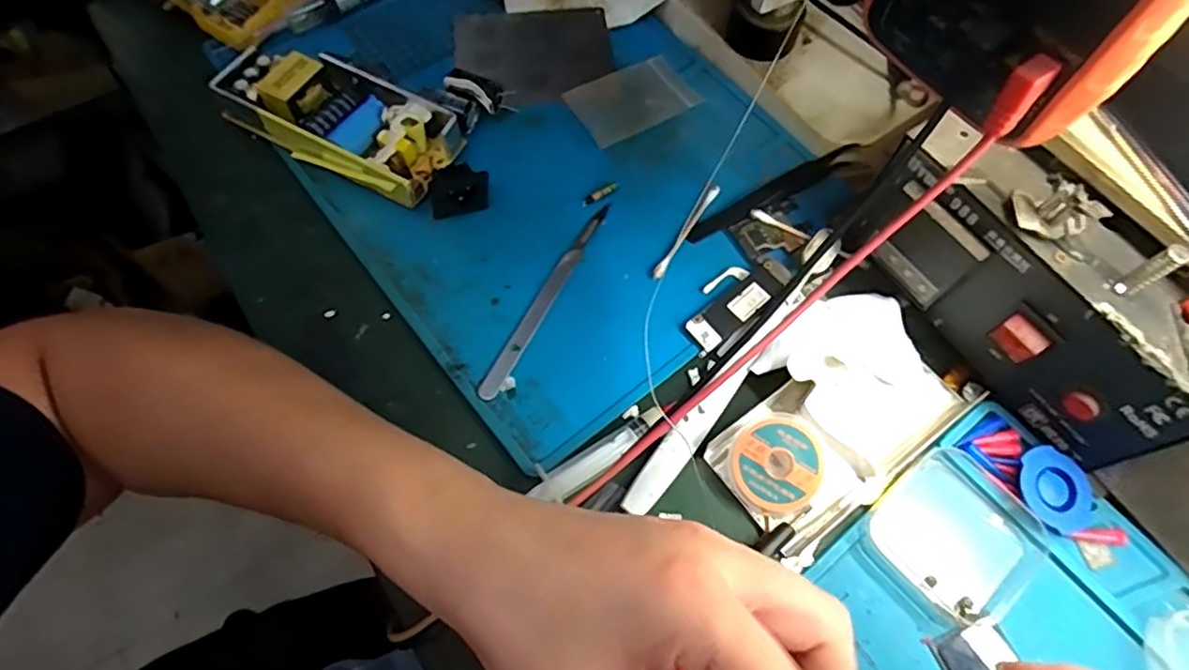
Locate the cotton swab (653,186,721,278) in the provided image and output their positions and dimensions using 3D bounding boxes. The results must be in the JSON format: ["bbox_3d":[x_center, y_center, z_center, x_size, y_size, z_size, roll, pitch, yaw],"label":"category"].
[{"bbox_3d":[0.051,-0.057,0.355,0.006,0.004,0.071,31,68,13],"label":"cotton swab"}]

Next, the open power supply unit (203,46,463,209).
[{"bbox_3d":[-0.146,-0.124,0.368,0.129,0.030,0.061,26,67,11],"label":"open power supply unit"}]

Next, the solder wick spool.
[{"bbox_3d":[0.086,0.058,0.294,0.046,0.013,0.040,-27,68,-13],"label":"solder wick spool"}]

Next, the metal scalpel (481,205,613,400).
[{"bbox_3d":[-0.025,-0.021,0.333,0.010,0.005,0.127,25,67,10],"label":"metal scalpel"}]

